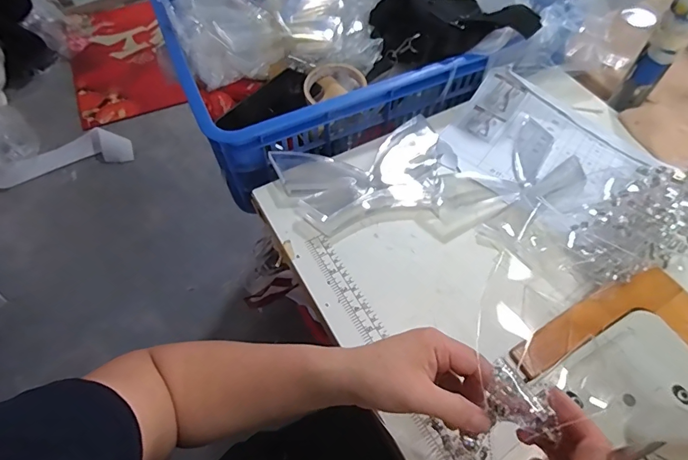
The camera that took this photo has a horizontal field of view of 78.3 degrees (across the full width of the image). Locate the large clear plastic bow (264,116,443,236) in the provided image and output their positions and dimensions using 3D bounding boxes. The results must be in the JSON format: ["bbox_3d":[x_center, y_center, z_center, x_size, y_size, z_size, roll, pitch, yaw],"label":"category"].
[{"bbox_3d":[0.028,-0.075,0.542,0.211,0.024,0.136,-15,60,-9],"label":"large clear plastic bow"}]

